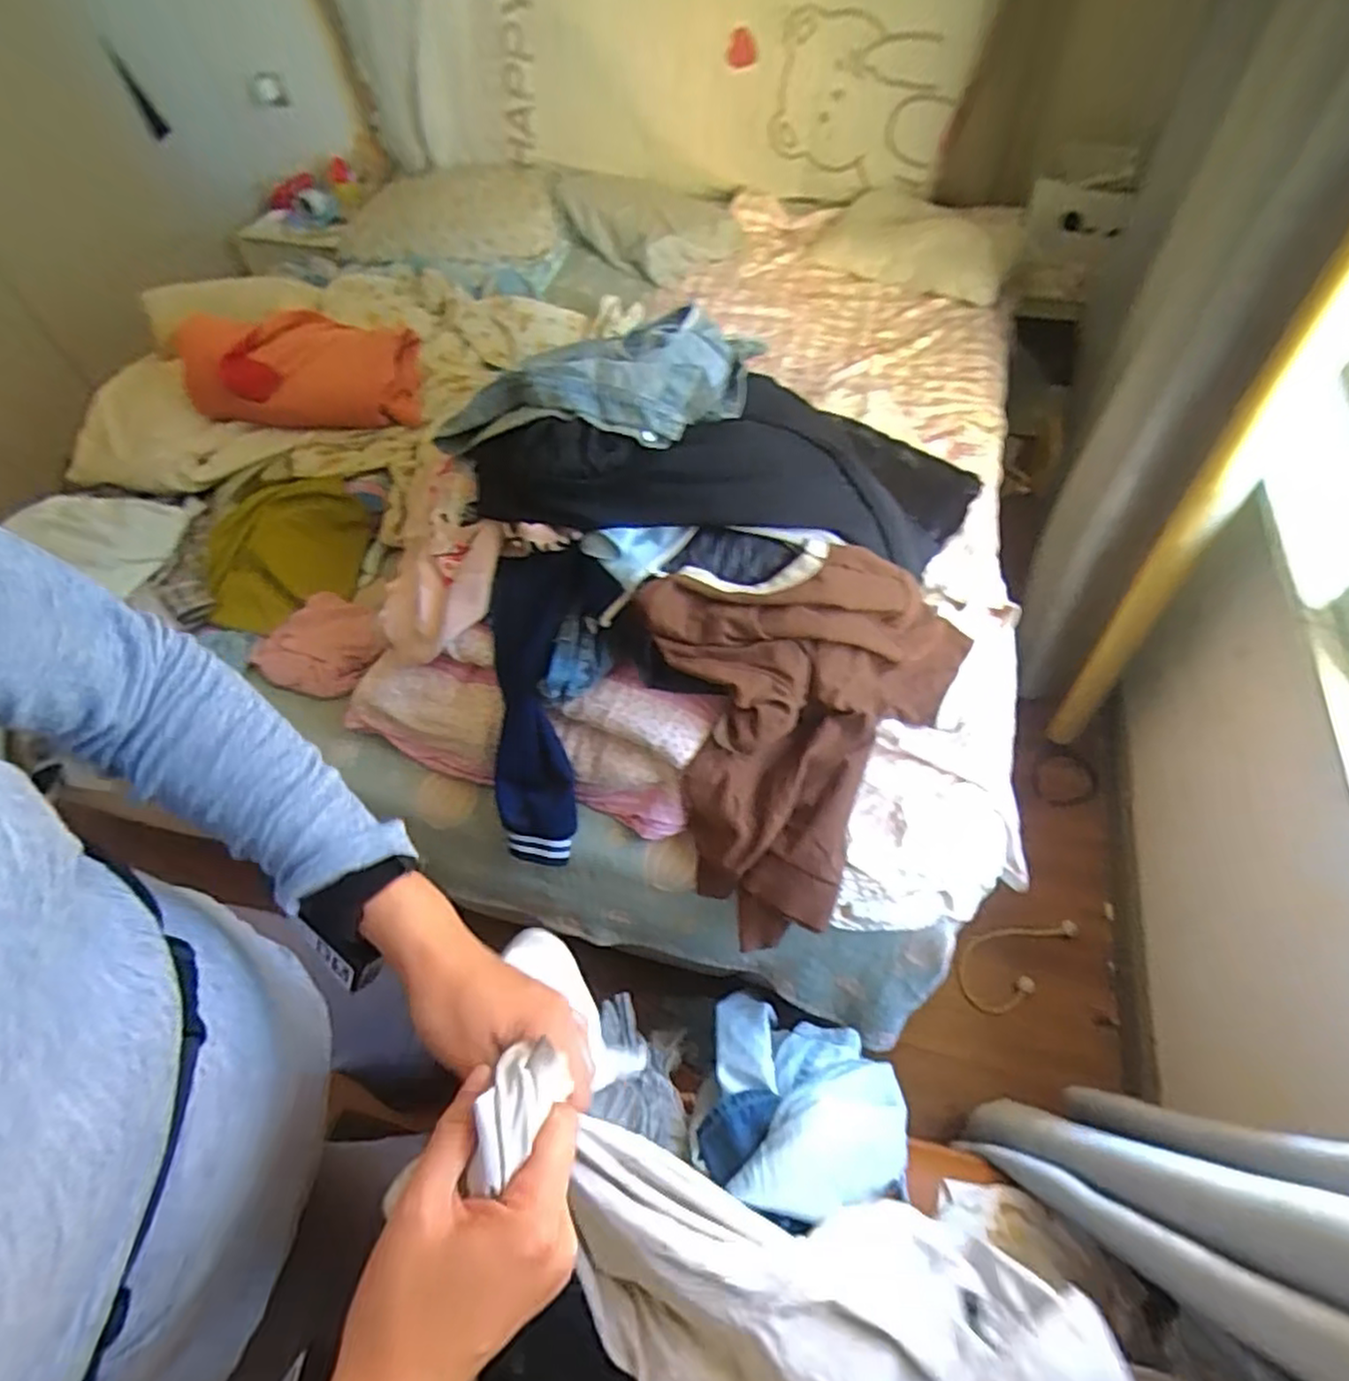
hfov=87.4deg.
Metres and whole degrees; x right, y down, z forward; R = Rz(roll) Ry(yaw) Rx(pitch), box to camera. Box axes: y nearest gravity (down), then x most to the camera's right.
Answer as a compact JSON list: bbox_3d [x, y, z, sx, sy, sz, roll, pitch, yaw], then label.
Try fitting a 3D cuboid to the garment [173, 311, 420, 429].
[{"bbox_3d":[-0.746,-0.626,1.382,0.568,0.127,0.199,15,58,15],"label":"garment"}]

